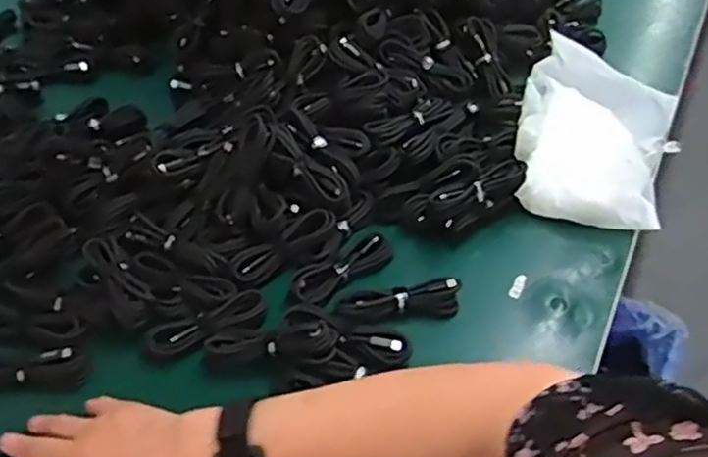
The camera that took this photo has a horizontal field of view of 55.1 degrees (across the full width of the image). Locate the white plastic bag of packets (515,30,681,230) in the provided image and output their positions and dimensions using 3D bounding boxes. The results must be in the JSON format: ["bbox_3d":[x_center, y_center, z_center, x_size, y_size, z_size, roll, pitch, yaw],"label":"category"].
[{"bbox_3d":[0.267,-0.109,0.740,0.165,0.064,0.241,12,48,12],"label":"white plastic bag of packets"}]

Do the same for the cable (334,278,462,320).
[{"bbox_3d":[0.042,0.065,0.611,0.107,0.026,0.029,-5,46,-4],"label":"cable"}]

